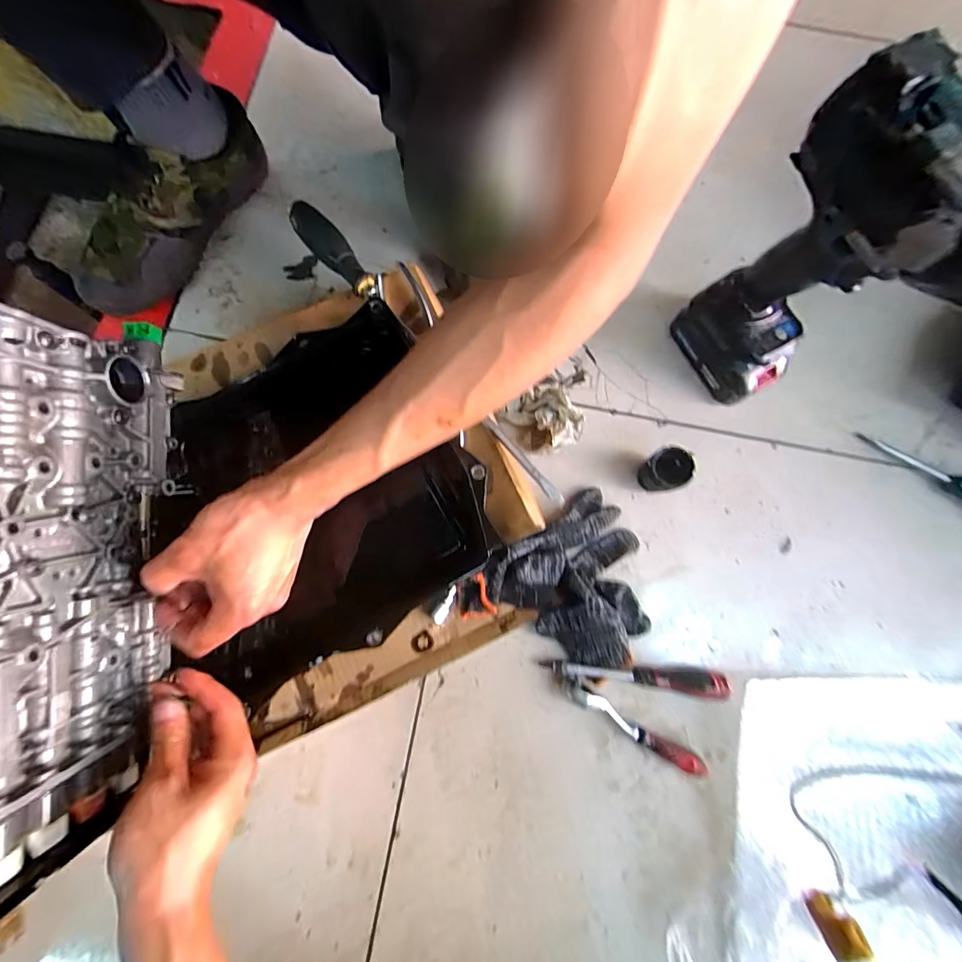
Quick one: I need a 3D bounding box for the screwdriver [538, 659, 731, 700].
[{"bbox_3d":[0.137,0.174,0.391,0.157,0.026,0.020,6,79,2],"label":"screwdriver"}]

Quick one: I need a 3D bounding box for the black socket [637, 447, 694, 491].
[{"bbox_3d":[0.175,-0.008,0.414,0.038,0.047,0.037,0,79,1],"label":"black socket"}]

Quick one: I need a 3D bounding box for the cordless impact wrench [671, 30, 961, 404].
[{"bbox_3d":[0.265,-0.136,0.345,0.069,0.252,0.176,-22,79,-8],"label":"cordless impact wrench"}]

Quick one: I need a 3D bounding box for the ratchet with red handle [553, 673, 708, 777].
[{"bbox_3d":[0.129,0.216,0.386,0.141,0.019,0.021,31,81,7],"label":"ratchet with red handle"}]

